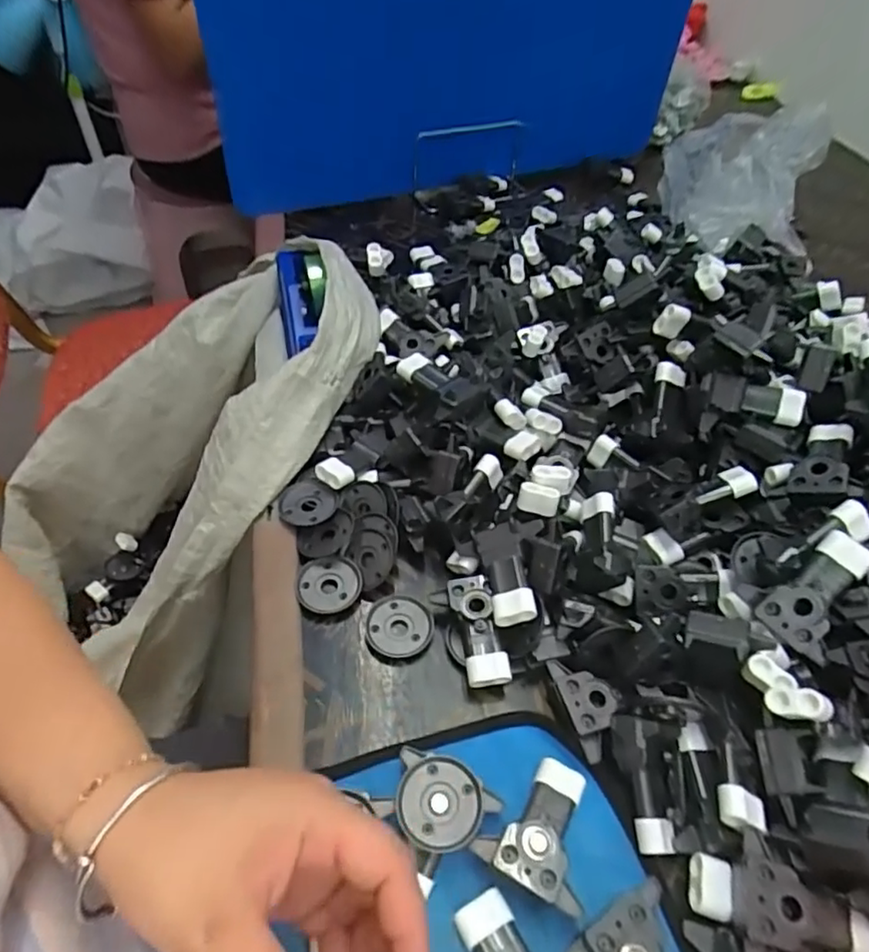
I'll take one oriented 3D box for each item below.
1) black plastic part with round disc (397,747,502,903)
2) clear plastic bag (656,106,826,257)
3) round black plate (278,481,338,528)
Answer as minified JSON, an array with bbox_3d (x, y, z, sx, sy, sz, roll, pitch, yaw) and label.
[{"bbox_3d":[-0.002,0.170,0.319,0.050,0.028,0.053,-35,59,-26],"label":"black plastic part with round disc"},{"bbox_3d":[0.296,-0.287,0.592,0.121,0.105,0.211,9,50,7],"label":"clear plastic bag"},{"bbox_3d":[-0.090,0.020,0.443,0.039,0.012,0.039,1,50,-1],"label":"round black plate"}]

